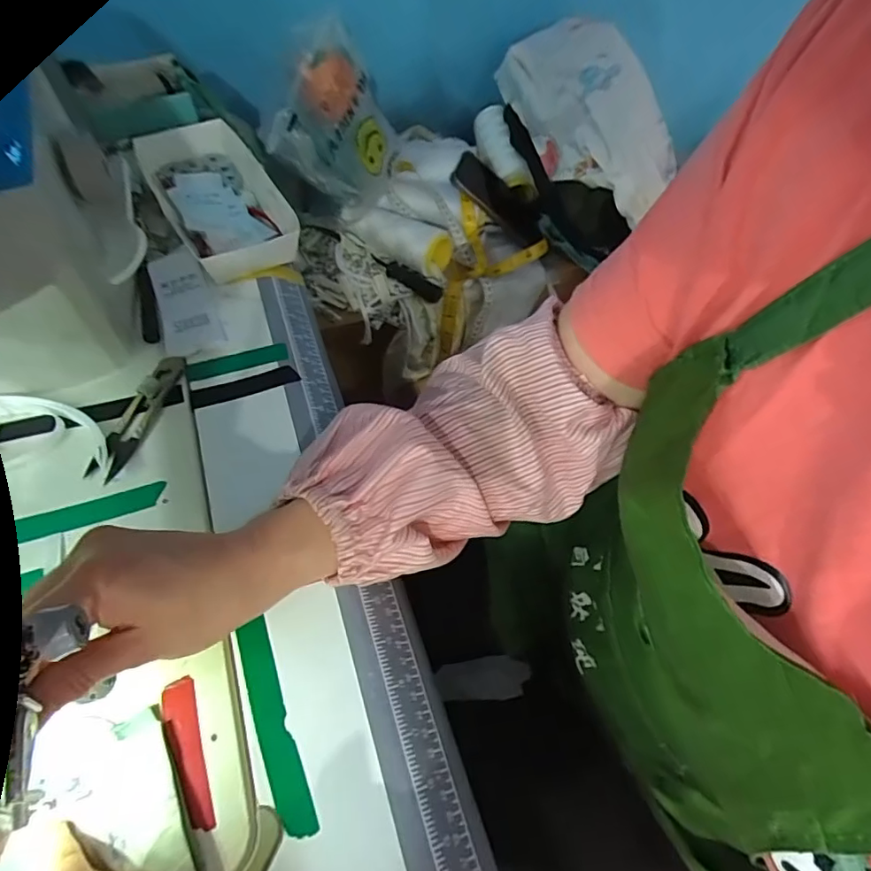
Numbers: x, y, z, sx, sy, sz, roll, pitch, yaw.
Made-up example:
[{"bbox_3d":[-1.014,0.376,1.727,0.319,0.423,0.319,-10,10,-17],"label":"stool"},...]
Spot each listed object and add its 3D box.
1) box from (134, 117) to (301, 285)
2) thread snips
[{"bbox_3d":[-0.197,-0.215,0.473,0.096,0.037,0.190,-26,64,-17],"label":"box"},{"bbox_3d":[-0.209,-0.016,0.372,0.022,0.006,0.102,12,60,5],"label":"thread snips"}]

